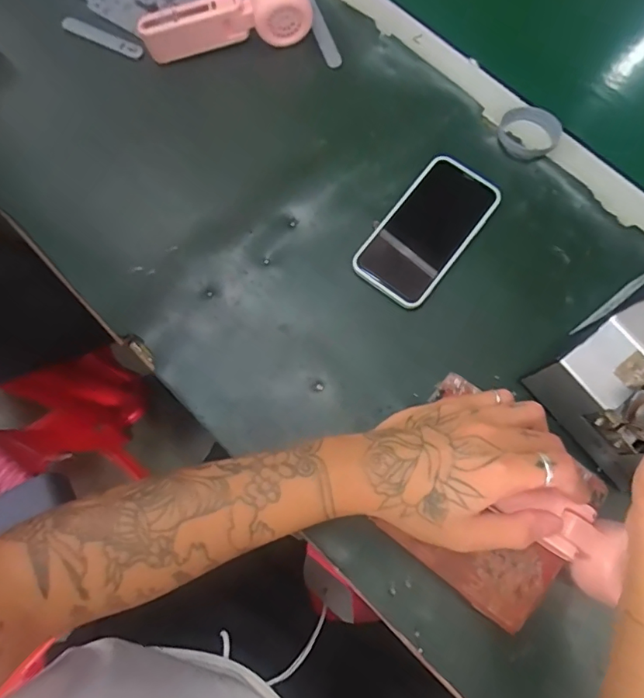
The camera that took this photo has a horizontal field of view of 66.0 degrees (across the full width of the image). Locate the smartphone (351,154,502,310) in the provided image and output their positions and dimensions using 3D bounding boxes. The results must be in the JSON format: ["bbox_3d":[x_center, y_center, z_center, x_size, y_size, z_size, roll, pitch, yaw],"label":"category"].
[{"bbox_3d":[0.097,-0.110,0.455,0.074,0.007,0.146,37,78,9],"label":"smartphone"}]

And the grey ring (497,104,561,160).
[{"bbox_3d":[0.200,-0.209,0.480,0.056,0.015,0.050,39,78,9],"label":"grey ring"}]

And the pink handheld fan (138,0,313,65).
[{"bbox_3d":[-0.092,-0.318,0.482,0.167,0.050,0.051,-16,76,-4],"label":"pink handheld fan"}]

